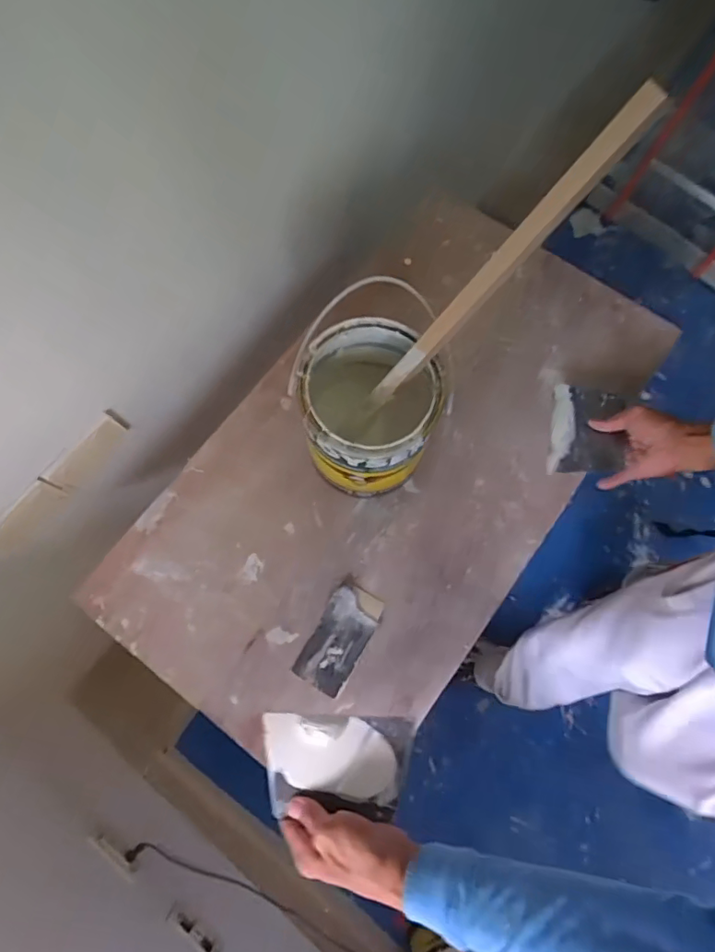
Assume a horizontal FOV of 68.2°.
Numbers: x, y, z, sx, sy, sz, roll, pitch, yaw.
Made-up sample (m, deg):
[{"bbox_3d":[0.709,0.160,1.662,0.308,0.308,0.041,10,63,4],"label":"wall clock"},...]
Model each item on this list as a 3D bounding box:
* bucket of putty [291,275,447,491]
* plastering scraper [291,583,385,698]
[{"bbox_3d":[0.012,-0.072,0.668,0.154,0.207,0.163,11,74,2],"label":"bucket of putty"},{"bbox_3d":[-0.023,0.211,0.693,0.069,0.008,0.135,28,76,7],"label":"plastering scraper"}]

